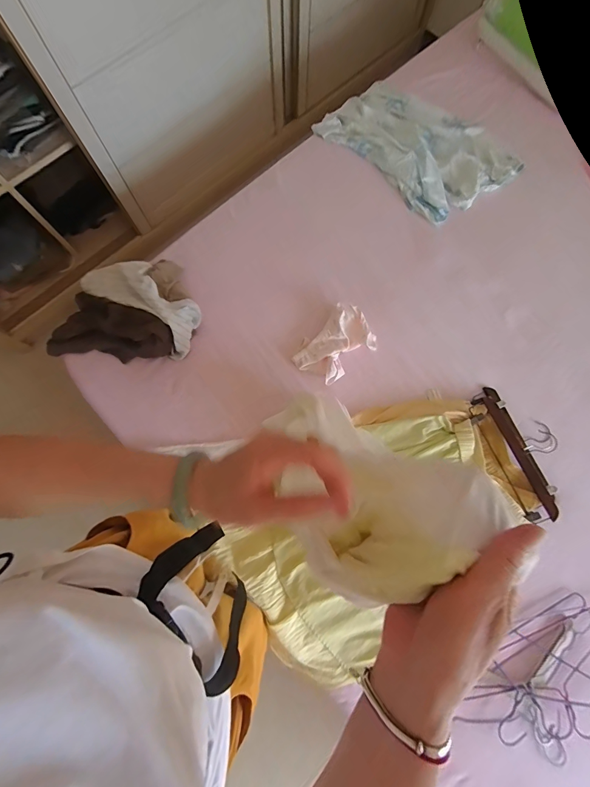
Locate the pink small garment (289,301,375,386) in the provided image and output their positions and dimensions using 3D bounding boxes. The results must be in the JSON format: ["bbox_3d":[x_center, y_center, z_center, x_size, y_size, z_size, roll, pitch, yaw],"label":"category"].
[{"bbox_3d":[0.104,-0.121,0.904,0.205,0.033,0.131,-42,81,-9],"label":"pink small garment"}]

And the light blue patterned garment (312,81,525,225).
[{"bbox_3d":[0.360,-0.752,1.055,0.350,0.038,0.525,-39,80,-9],"label":"light blue patterned garment"}]

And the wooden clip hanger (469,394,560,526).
[{"bbox_3d":[0.550,0.141,0.857,0.159,0.033,0.304,-26,79,-6],"label":"wooden clip hanger"}]

